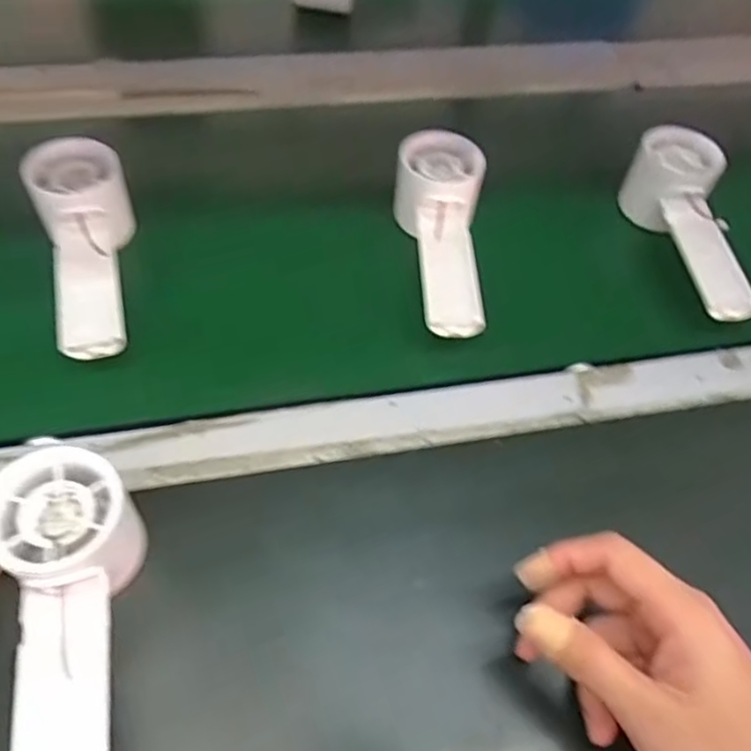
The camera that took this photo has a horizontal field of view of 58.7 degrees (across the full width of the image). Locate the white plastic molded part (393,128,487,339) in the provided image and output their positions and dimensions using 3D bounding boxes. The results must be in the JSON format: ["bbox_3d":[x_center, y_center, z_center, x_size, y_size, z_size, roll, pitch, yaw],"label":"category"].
[{"bbox_3d":[0.042,-0.094,0.450,0.060,0.051,0.157,5,55,-1],"label":"white plastic molded part"}]

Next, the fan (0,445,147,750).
[{"bbox_3d":[-0.126,0.113,0.285,0.056,0.052,0.157,-13,57,-14],"label":"fan"}]

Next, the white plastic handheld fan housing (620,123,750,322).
[{"bbox_3d":[0.225,-0.109,0.474,0.052,0.047,0.158,0,55,-5],"label":"white plastic handheld fan housing"}]

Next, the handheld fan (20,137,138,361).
[{"bbox_3d":[-0.179,-0.077,0.427,0.058,0.062,0.154,-16,58,-16],"label":"handheld fan"}]

